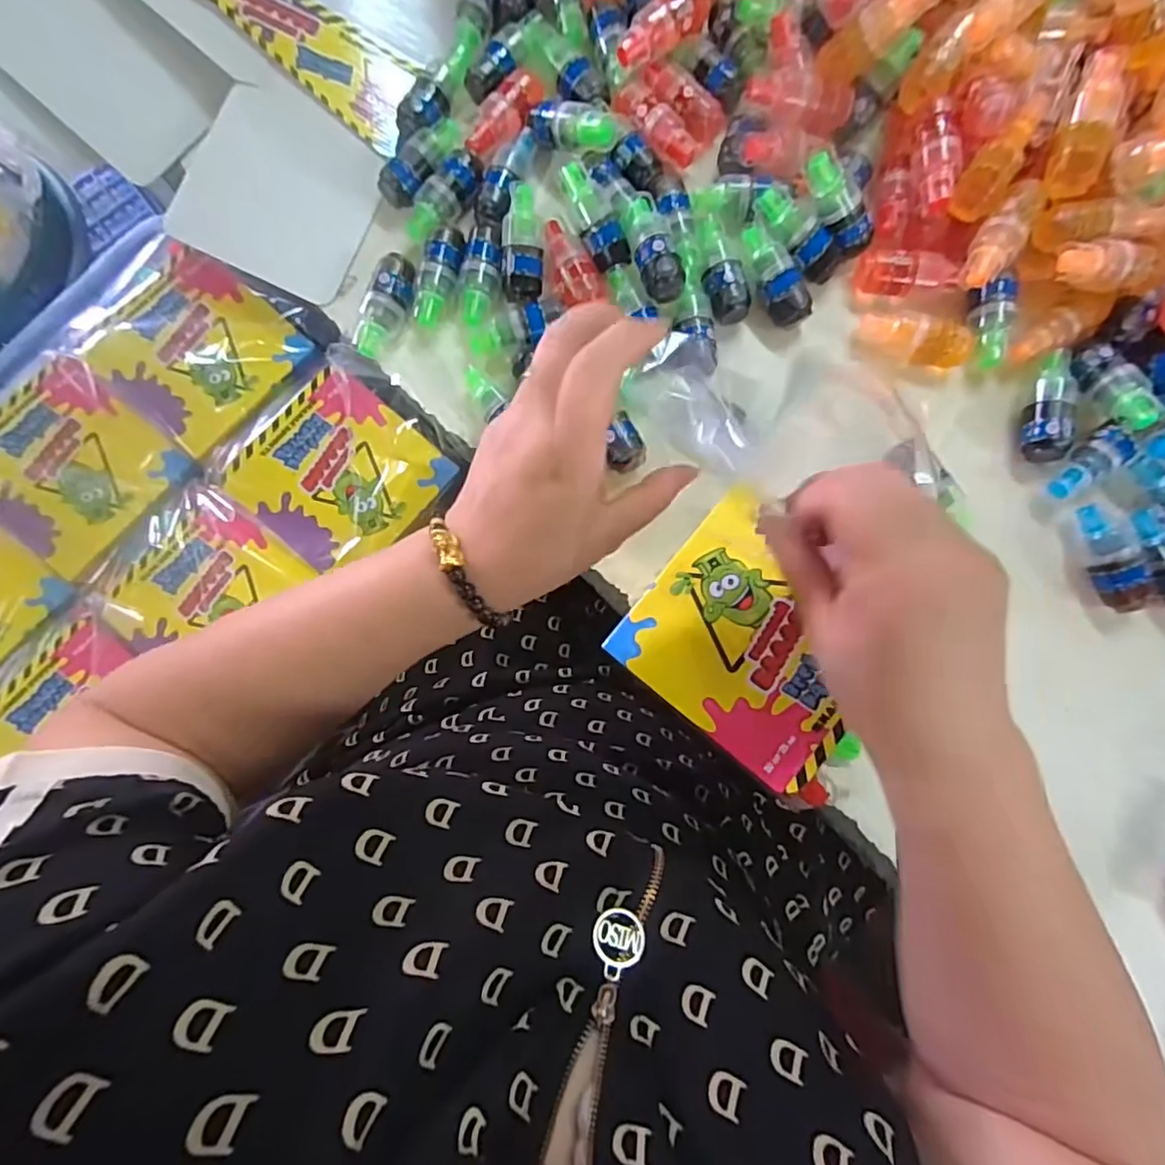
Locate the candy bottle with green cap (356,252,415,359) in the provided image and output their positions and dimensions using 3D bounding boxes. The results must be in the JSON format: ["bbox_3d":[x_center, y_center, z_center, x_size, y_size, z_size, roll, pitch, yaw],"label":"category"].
[{"bbox_3d":[-0.146,-0.207,0.450,0.028,0.029,0.082,20,83,3],"label":"candy bottle with green cap"}]

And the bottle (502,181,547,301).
[{"bbox_3d":[-0.043,-0.253,0.443,0.029,0.024,0.078,3,96,1],"label":"bottle"}]

